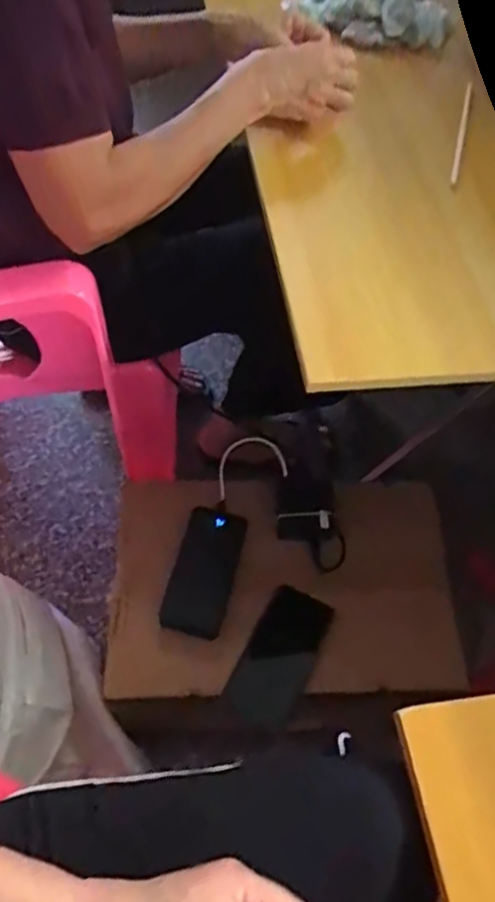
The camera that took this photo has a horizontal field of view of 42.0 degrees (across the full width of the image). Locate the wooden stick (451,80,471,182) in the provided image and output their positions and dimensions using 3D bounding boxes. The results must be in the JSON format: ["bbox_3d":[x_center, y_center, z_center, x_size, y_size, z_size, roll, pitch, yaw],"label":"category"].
[{"bbox_3d":[0.251,-0.376,0.752,0.007,0.008,0.235,16,56,6],"label":"wooden stick"}]

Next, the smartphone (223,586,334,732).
[{"bbox_3d":[0.039,0.244,0.764,0.079,0.011,0.156,28,72,9],"label":"smartphone"}]

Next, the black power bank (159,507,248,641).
[{"bbox_3d":[-0.052,0.148,0.796,0.075,0.018,0.152,15,75,6],"label":"black power bank"}]

